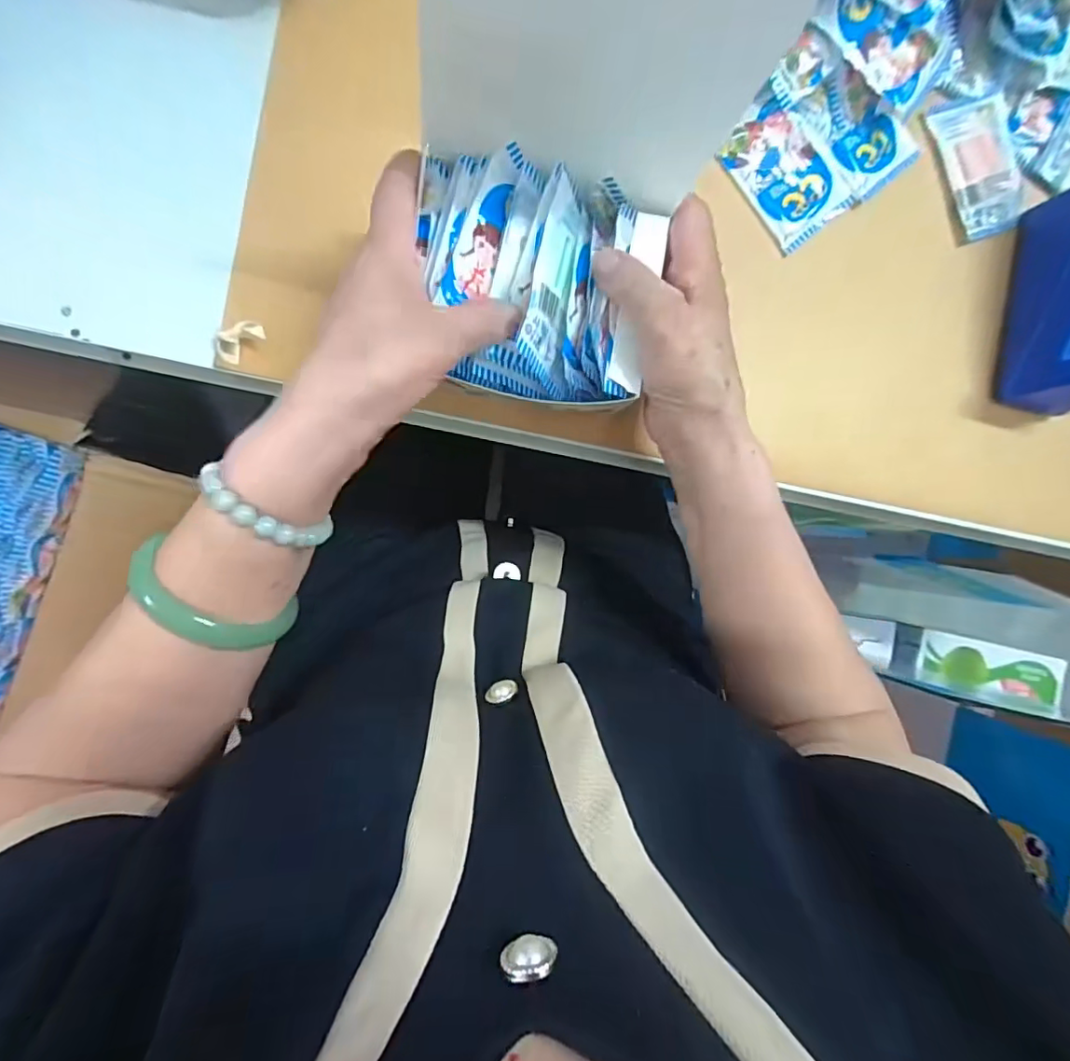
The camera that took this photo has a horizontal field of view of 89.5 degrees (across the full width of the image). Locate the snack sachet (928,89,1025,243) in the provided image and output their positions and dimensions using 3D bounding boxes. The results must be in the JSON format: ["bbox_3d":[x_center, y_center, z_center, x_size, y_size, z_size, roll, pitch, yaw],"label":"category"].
[{"bbox_3d":[0.339,-0.275,0.408,0.068,0.007,0.099,-21,94,-9],"label":"snack sachet"}]

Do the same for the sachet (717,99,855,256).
[{"bbox_3d":[0.176,-0.250,0.380,0.063,0.010,0.089,-41,97,-7],"label":"sachet"}]

